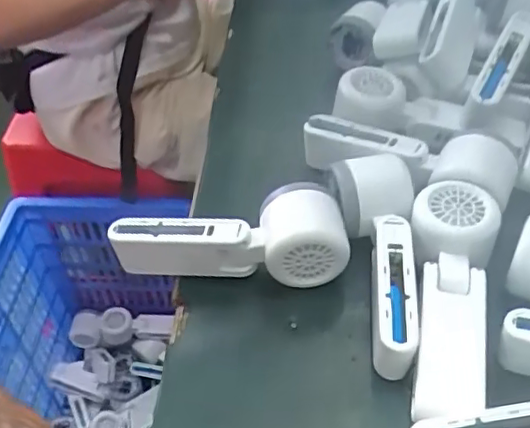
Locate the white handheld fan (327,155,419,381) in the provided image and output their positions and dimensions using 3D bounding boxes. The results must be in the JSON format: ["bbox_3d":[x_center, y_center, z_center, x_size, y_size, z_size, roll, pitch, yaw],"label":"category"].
[{"bbox_3d":[0.077,0.029,0.411,0.059,0.050,0.160,0,45,3],"label":"white handheld fan"}]

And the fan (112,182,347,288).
[{"bbox_3d":[-0.027,0.019,0.428,0.165,0.055,0.052,0,45,3],"label":"fan"}]

